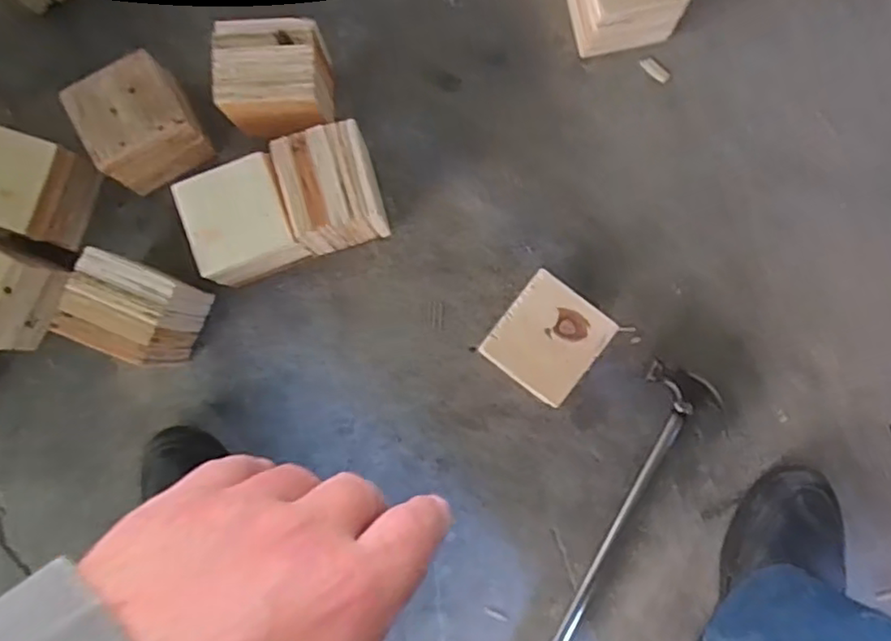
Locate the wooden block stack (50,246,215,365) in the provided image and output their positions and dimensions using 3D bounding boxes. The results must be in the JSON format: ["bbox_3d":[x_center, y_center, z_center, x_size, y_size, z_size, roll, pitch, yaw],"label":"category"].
[{"bbox_3d":[-0.299,-0.007,0.620,0.098,0.091,0.093,18,86,5],"label":"wooden block stack"}]

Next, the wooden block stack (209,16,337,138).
[{"bbox_3d":[-0.163,-0.229,0.629,0.100,0.093,0.097,-1,86,2],"label":"wooden block stack"}]

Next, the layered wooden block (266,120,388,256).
[{"bbox_3d":[-0.108,-0.123,0.620,0.083,0.094,0.100,-15,84,2],"label":"layered wooden block"}]

